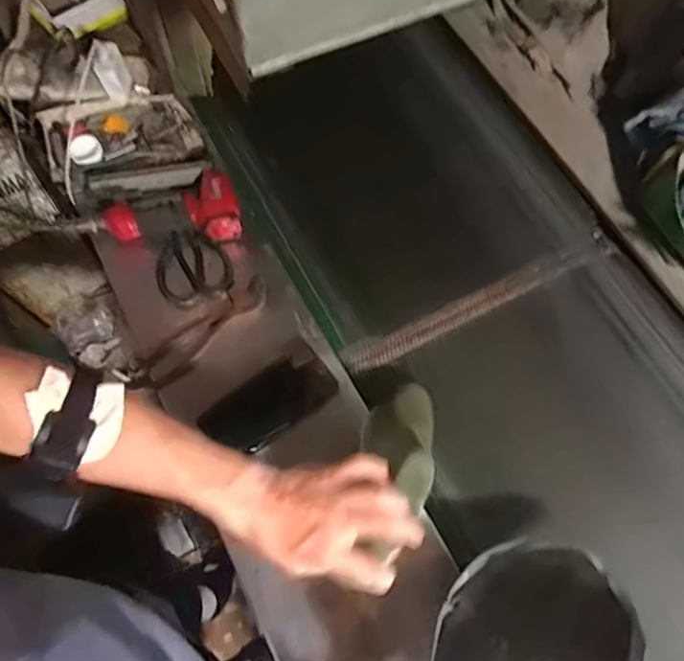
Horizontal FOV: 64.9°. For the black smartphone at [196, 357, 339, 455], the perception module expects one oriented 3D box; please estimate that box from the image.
[{"bbox_3d":[-0.089,0.094,0.684,0.162,0.005,0.079,-35,90,-10],"label":"black smartphone"}]

